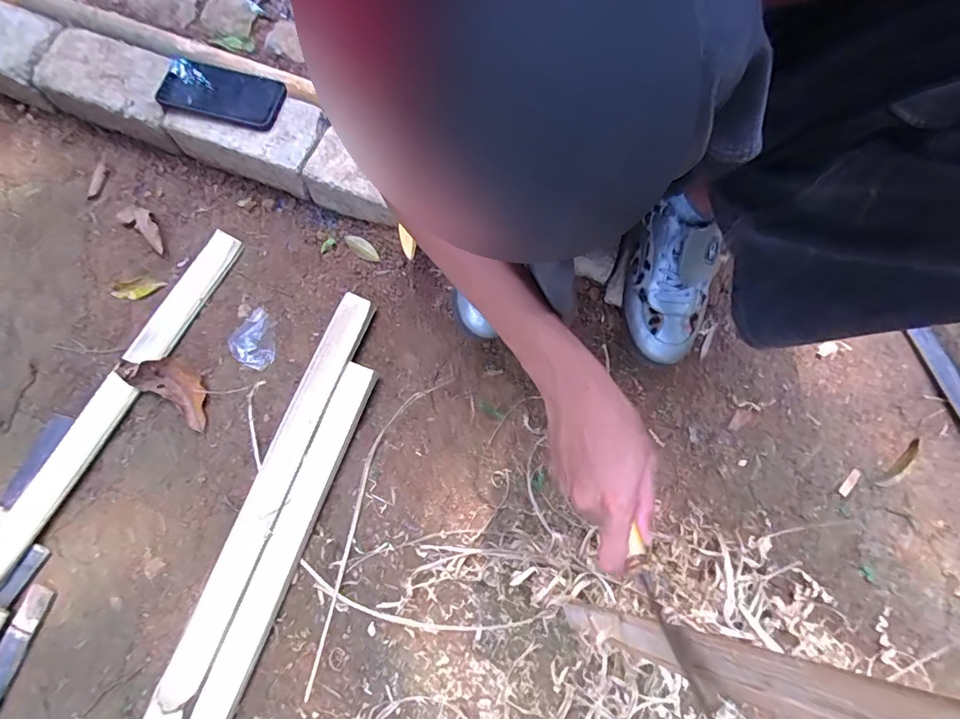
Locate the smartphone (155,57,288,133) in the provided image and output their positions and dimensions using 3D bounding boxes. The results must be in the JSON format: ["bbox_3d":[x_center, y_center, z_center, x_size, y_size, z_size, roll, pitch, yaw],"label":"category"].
[{"bbox_3d":[-0.351,-0.360,0.688,0.168,0.013,0.082,17,78,6],"label":"smartphone"}]

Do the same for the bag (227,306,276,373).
[{"bbox_3d":[-0.297,-0.025,0.678,0.068,0.011,0.065,42,78,10],"label":"bag"}]

